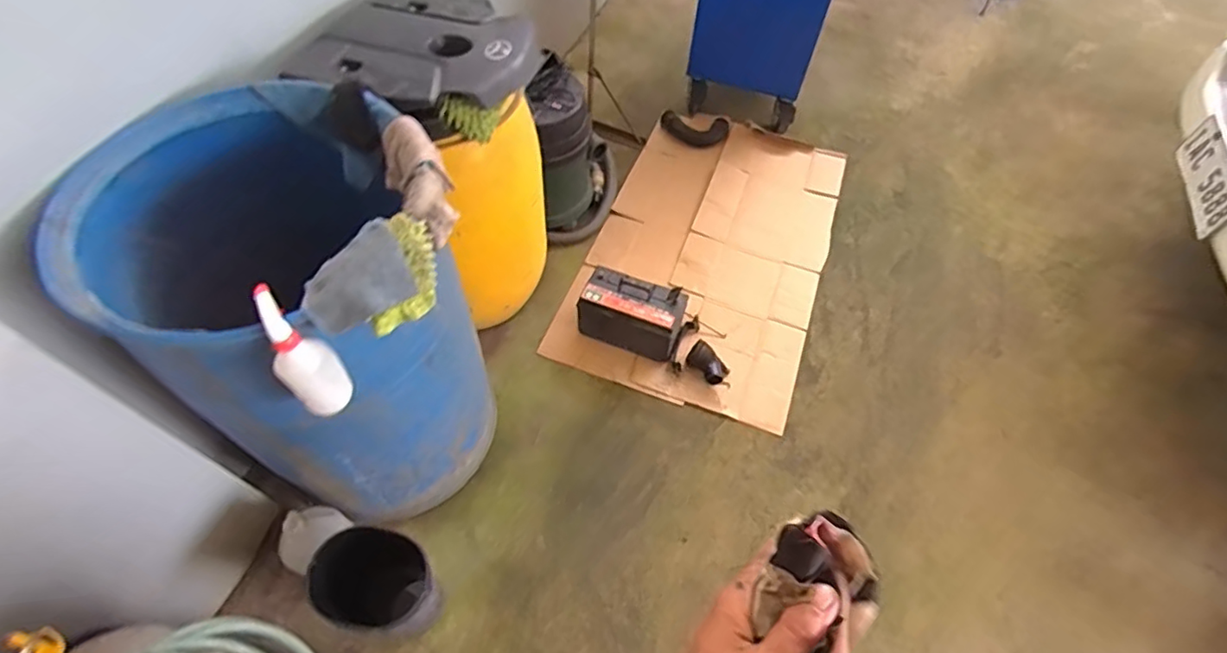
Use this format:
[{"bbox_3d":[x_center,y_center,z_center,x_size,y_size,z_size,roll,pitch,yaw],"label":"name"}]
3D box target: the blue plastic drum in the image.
[{"bbox_3d":[-0.599,0.029,1.285,0.550,0.873,0.592,-28,62,-19],"label":"blue plastic drum"}]

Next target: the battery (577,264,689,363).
[{"bbox_3d":[0.061,-0.033,1.816,0.311,0.187,0.200,19,59,11],"label":"battery"}]

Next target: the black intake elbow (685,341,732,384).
[{"bbox_3d":[0.289,0.108,1.778,0.132,0.082,0.083,37,63,20],"label":"black intake elbow"}]

